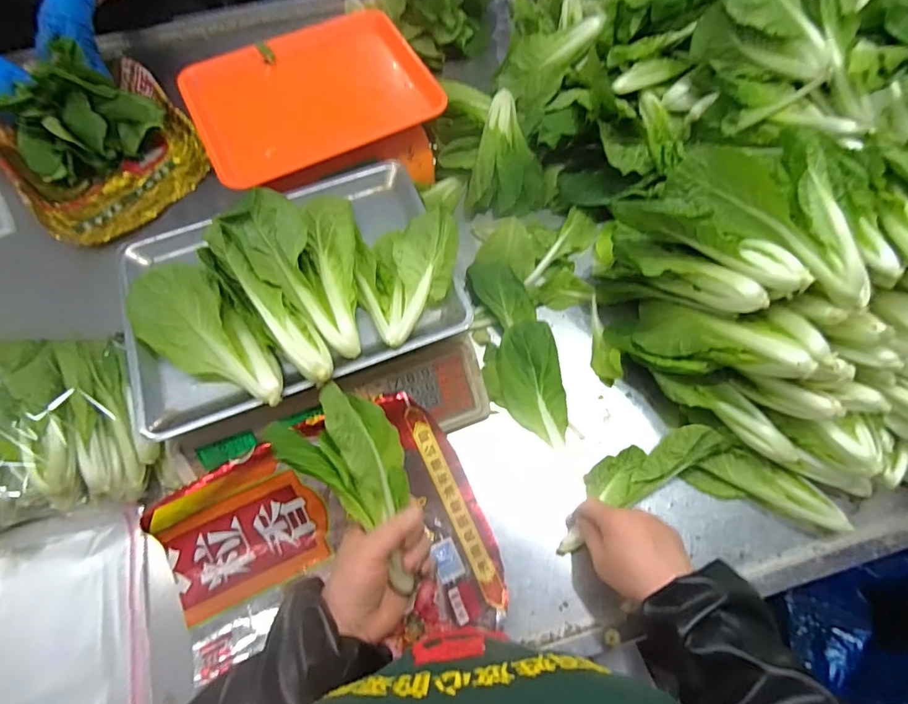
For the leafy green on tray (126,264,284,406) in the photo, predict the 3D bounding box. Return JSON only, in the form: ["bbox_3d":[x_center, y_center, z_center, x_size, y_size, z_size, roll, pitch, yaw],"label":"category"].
[{"bbox_3d":[-0.249,-0.016,0.495,0.210,0.036,0.090,37,71,16],"label":"leafy green on tray"}]

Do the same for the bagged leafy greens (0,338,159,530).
[{"bbox_3d":[-0.423,0.078,0.521,0.183,0.082,0.185,-12,66,-5],"label":"bagged leafy greens"}]

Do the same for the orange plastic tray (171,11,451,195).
[{"bbox_3d":[-0.188,-0.343,0.645,0.299,0.032,0.228,-30,69,-12],"label":"orange plastic tray"}]

